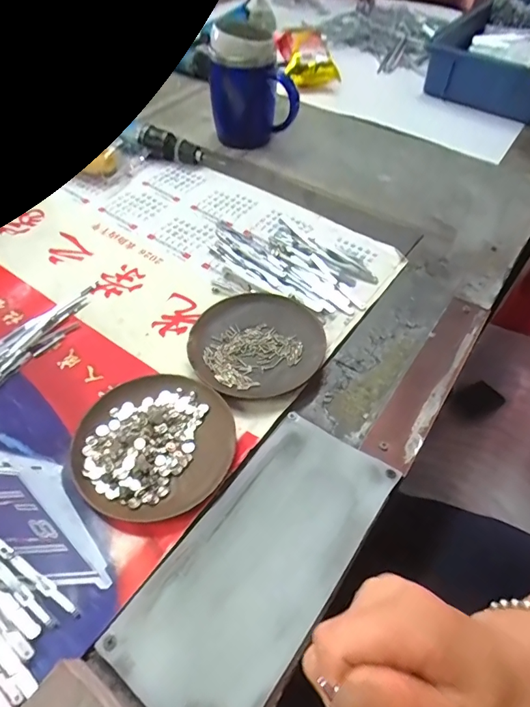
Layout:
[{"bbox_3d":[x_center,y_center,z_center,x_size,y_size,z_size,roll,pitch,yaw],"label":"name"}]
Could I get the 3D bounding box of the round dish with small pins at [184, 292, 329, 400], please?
[{"bbox_3d":[-0.008,-0.010,0.396,0.116,0.013,0.111,1,51,-1],"label":"round dish with small pins"}]

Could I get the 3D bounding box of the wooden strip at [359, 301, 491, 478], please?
[{"bbox_3d":[0.145,0.015,0.382,0.037,0.006,0.201,29,56,21],"label":"wooden strip"}]

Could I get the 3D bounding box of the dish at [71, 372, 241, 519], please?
[{"bbox_3d":[-0.082,0.066,0.332,0.115,0.018,0.110,1,51,-1],"label":"dish"}]

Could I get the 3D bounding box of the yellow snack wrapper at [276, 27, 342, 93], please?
[{"bbox_3d":[0.072,-0.513,0.776,0.093,0.061,0.128,-4,51,-5],"label":"yellow snack wrapper"}]

